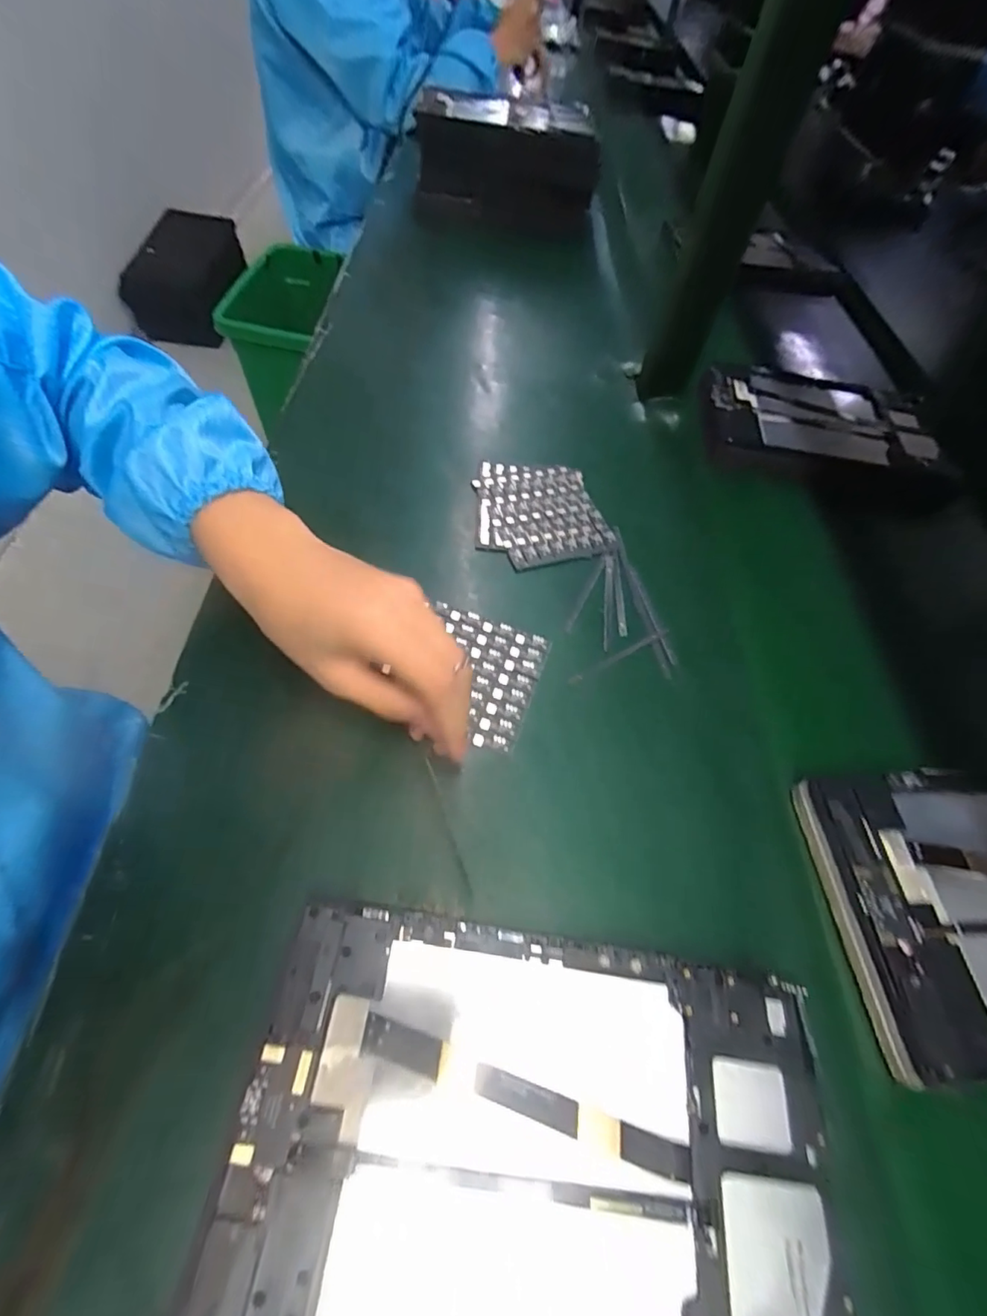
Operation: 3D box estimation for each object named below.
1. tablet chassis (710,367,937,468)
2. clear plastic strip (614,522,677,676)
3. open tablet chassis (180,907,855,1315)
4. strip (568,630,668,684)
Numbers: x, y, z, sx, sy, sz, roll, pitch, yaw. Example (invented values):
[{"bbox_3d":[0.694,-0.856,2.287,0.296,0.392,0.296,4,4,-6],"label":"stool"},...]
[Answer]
[{"bbox_3d":[0.340,-0.248,0.545,0.227,0.020,0.150,10,58,0],"label":"tablet chassis"},{"bbox_3d":[0.117,-0.048,0.412,0.013,0.007,0.142,-6,60,-10],"label":"clear plastic strip"},{"bbox_3d":[0.020,0.199,0.214,0.237,0.011,0.148,10,56,-1],"label":"open tablet chassis"},{"bbox_3d":[0.090,-0.002,0.376,0.088,0.004,0.005,-26,64,-19],"label":"strip"}]

